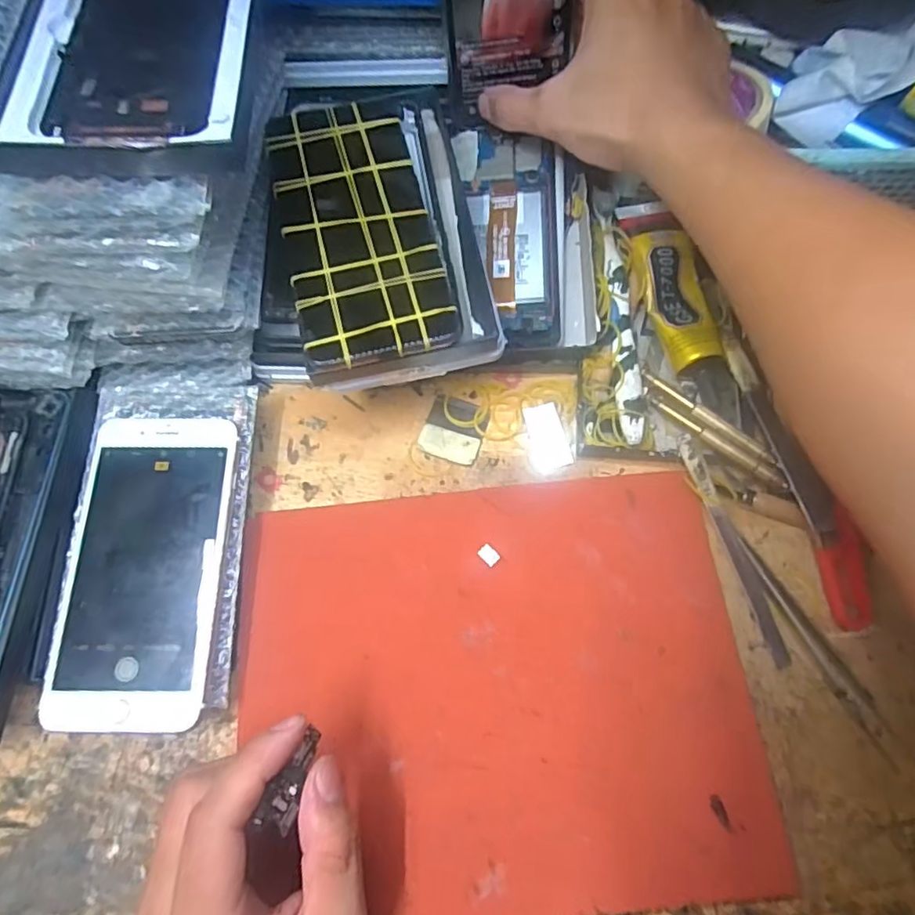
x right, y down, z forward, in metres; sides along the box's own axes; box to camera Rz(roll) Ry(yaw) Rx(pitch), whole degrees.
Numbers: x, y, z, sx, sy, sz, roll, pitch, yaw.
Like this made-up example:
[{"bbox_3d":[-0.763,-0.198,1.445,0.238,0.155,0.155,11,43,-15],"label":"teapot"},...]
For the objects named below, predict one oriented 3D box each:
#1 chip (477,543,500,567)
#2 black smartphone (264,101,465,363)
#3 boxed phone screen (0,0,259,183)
[{"bbox_3d":[0.017,0.053,0.318,0.011,0.004,0.009,42,74,16],"label":"chip"},{"bbox_3d":[-0.052,-0.121,0.306,0.075,0.016,0.153,-15,70,-4],"label":"black smartphone"},{"bbox_3d":[-0.139,-0.193,0.261,0.096,0.015,0.164,-4,68,-1],"label":"boxed phone screen"}]

